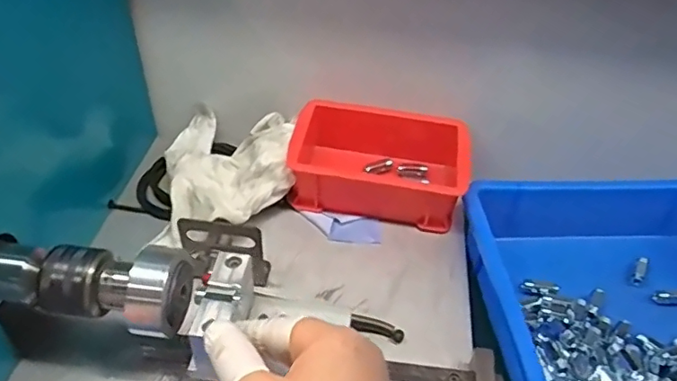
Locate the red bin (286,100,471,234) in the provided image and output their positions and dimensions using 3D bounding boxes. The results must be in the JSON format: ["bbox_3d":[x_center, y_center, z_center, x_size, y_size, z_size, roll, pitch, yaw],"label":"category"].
[{"bbox_3d":[0.036,-0.025,0.492,0.150,0.060,0.101,8,43,5],"label":"red bin"}]

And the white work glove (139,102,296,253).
[{"bbox_3d":[-0.099,-0.028,0.488,0.114,0.049,0.149,-4,43,-8],"label":"white work glove"}]

